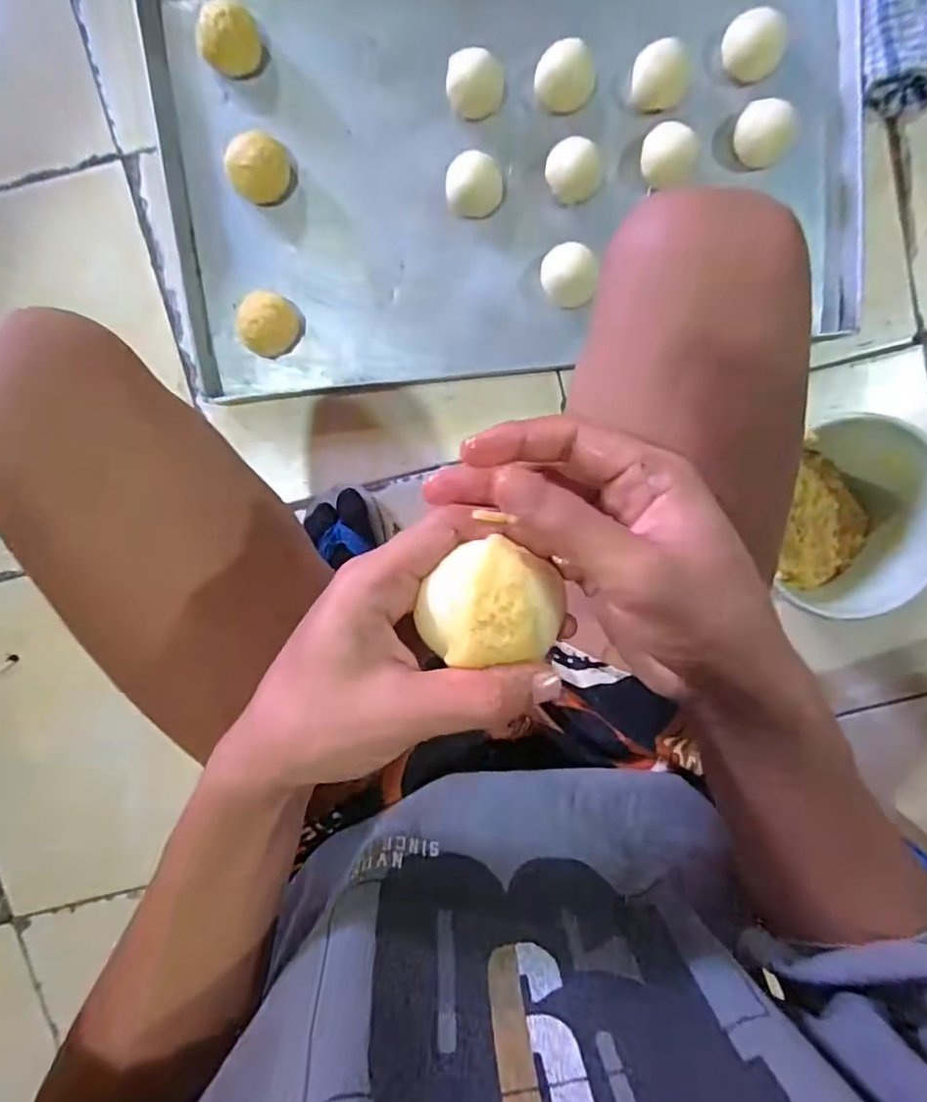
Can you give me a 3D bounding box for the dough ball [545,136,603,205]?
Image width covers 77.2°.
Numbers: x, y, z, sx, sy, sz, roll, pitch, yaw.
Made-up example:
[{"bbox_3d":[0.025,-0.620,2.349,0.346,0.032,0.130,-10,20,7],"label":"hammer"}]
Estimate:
[{"bbox_3d":[0.116,-0.398,0.611,0.058,0.033,0.059,0,95,-2],"label":"dough ball"}]

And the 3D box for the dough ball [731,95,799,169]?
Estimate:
[{"bbox_3d":[0.314,-0.437,0.609,0.059,0.034,0.051,41,92,-5],"label":"dough ball"}]

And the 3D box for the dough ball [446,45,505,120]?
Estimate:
[{"bbox_3d":[0.013,-0.484,0.601,0.058,0.033,0.054,0,95,-2],"label":"dough ball"}]

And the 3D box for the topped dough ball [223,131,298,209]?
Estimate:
[{"bbox_3d":[-0.211,-0.399,0.610,0.066,0.034,0.057,-34,95,1],"label":"topped dough ball"}]

